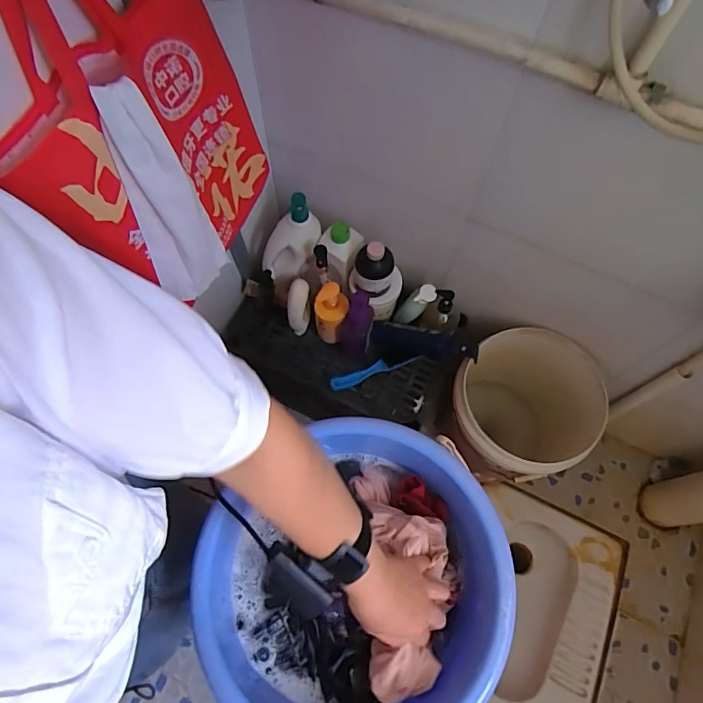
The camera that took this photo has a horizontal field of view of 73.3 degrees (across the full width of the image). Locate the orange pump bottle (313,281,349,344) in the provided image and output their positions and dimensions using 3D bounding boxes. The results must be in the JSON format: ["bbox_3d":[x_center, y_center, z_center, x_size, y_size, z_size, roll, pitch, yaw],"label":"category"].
[{"bbox_3d":[-0.044,-0.084,1.051,0.072,0.162,0.068,5,65,1],"label":"orange pump bottle"}]

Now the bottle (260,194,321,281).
[{"bbox_3d":[-0.121,-0.230,0.992,0.078,0.211,0.069,-19,63,-44],"label":"bottle"}]

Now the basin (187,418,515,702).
[{"bbox_3d":[0.002,0.249,0.521,0.318,0.102,0.307,-33,70,-16],"label":"basin"}]

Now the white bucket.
[{"bbox_3d":[0.407,0.181,1.185,0.336,0.414,0.324,1,65,-1],"label":"white bucket"}]

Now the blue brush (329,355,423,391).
[{"bbox_3d":[0.050,0.044,1.094,0.212,0.037,0.032,-20,67,-10],"label":"blue brush"}]

